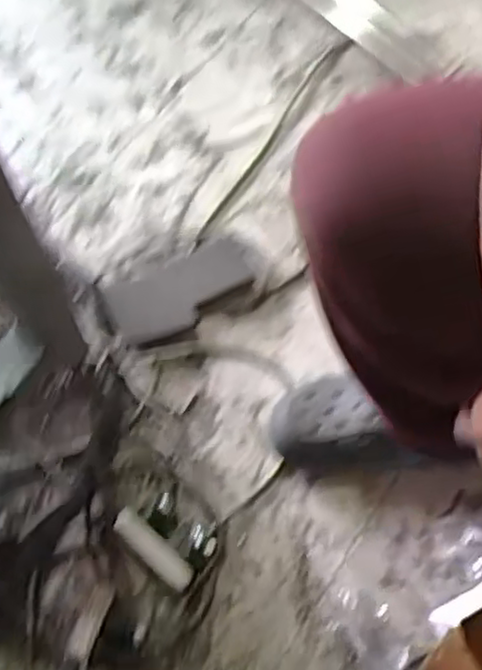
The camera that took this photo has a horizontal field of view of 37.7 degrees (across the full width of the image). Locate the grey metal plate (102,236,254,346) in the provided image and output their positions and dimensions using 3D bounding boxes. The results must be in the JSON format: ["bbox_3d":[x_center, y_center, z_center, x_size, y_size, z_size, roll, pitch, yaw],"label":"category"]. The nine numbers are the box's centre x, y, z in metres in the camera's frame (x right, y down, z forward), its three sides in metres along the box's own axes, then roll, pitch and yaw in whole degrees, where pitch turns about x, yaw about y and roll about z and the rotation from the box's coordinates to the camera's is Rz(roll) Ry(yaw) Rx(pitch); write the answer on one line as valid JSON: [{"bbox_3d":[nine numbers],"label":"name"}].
[{"bbox_3d":[-0.083,-0.065,0.974,0.200,0.017,0.093,-24,71,-9],"label":"grey metal plate"}]

